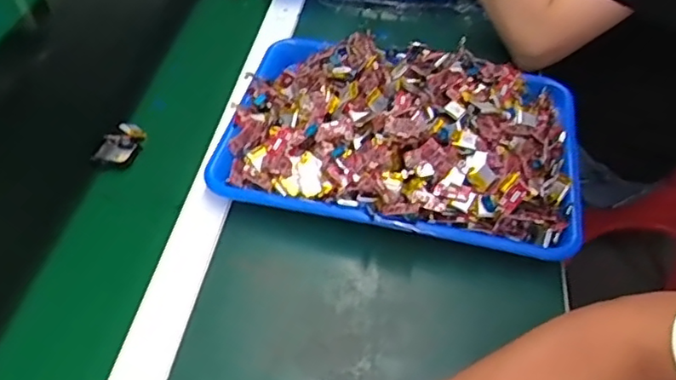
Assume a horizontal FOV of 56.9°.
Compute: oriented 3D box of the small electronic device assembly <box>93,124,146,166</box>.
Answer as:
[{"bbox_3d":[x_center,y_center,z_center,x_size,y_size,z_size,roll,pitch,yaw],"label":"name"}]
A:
[{"bbox_3d":[-0.215,-0.046,0.618,0.044,0.015,0.050,10,47,11],"label":"small electronic device assembly"}]

